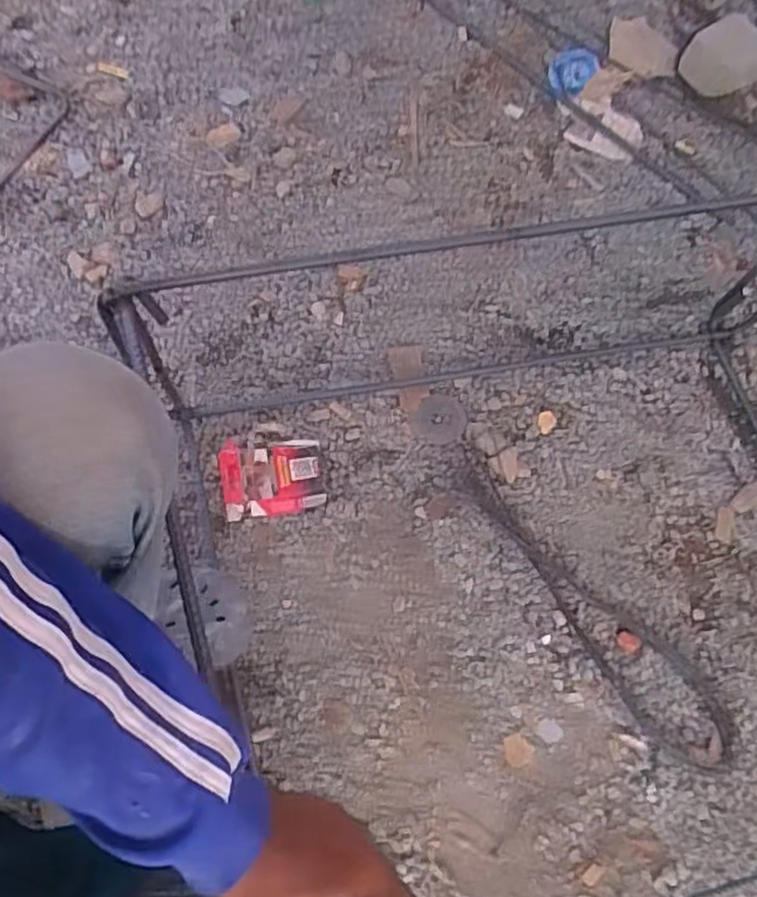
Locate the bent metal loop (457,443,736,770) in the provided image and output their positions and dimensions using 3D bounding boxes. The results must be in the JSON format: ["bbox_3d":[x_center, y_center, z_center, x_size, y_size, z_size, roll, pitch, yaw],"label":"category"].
[{"bbox_3d":[0.222,0.165,0.779,0.094,0.014,0.411,-37,76,-17],"label":"bent metal loop"}]

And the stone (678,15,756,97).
[{"bbox_3d":[0.534,-0.598,1.096,0.148,0.024,0.109,-43,81,1],"label":"stone"}]

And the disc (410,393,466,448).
[{"bbox_3d":[0.072,-0.035,0.847,0.061,0.004,0.063,26,69,5],"label":"disc"}]

